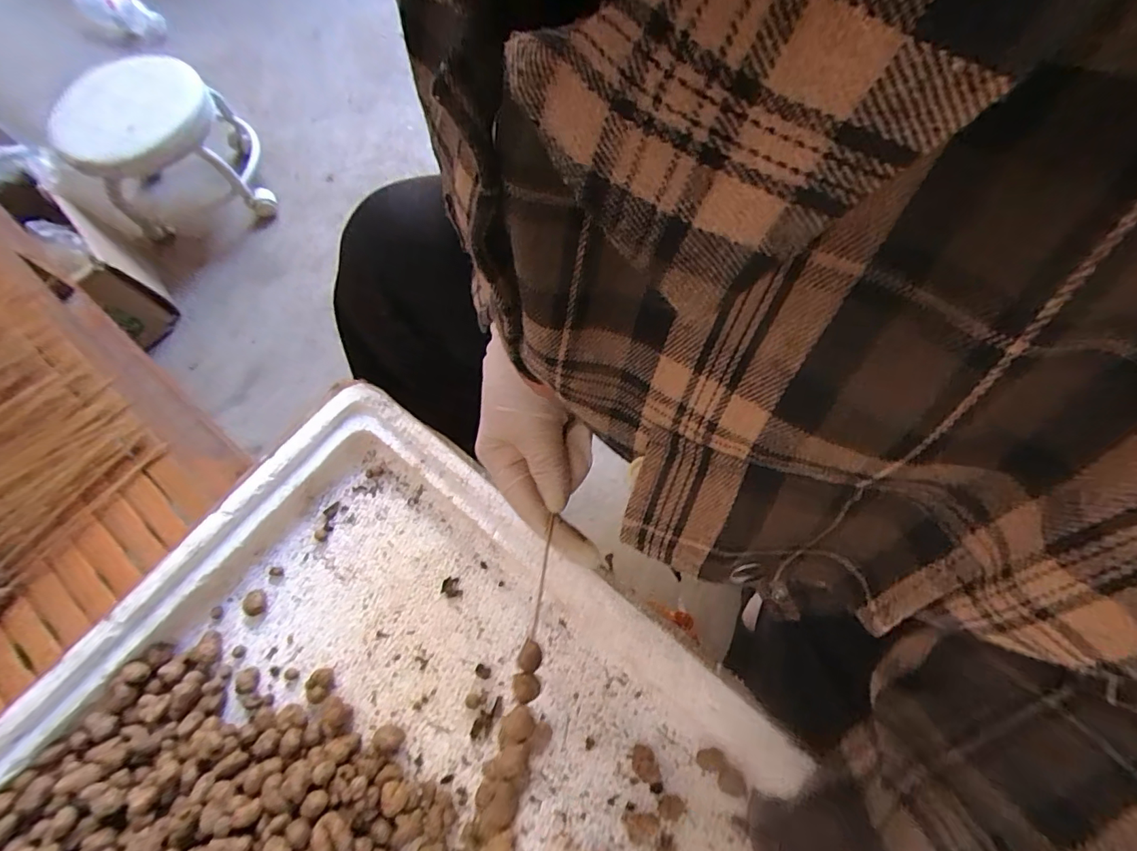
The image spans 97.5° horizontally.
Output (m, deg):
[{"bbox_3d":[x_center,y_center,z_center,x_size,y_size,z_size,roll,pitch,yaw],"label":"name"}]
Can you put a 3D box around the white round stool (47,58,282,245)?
[{"bbox_3d":[-0.747,-0.511,0.933,0.280,0.210,0.241,-30,70,-8],"label":"white round stool"}]

